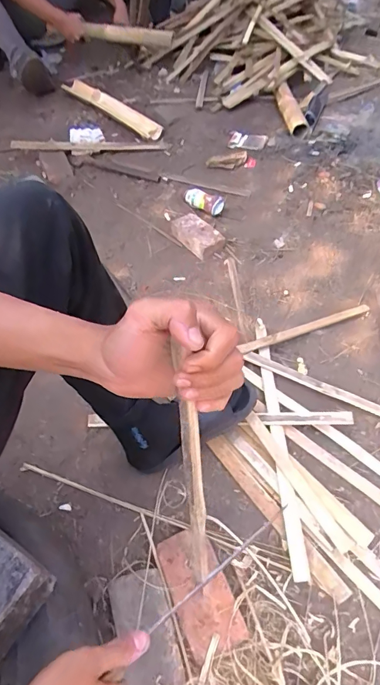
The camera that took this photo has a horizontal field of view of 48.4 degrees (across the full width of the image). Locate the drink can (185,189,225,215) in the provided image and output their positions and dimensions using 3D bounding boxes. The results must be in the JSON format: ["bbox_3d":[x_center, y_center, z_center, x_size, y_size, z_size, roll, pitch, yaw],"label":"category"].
[{"bbox_3d":[0.039,-0.421,1.258,0.143,0.052,0.060,23,56,22],"label":"drink can"}]

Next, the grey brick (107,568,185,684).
[{"bbox_3d":[-0.065,0.430,0.628,0.083,0.047,0.155,-17,55,-12],"label":"grey brick"}]

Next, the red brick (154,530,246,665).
[{"bbox_3d":[0.014,0.384,0.657,0.087,0.040,0.168,-20,55,-14],"label":"red brick"}]

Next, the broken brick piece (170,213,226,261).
[{"bbox_3d":[0.016,-0.303,1.178,0.096,0.041,0.183,-32,59,-21],"label":"broken brick piece"}]

